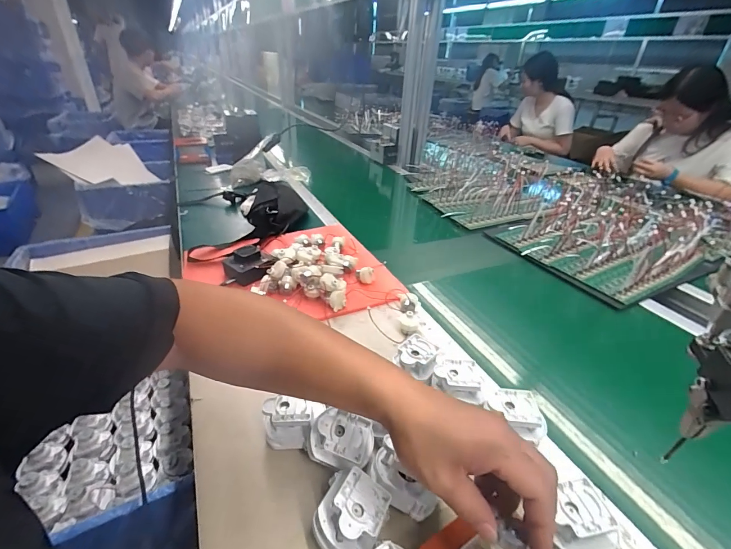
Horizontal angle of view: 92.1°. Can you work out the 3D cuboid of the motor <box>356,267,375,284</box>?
[{"bbox_3d":[0.000,0.000,0.674,0.035,0.028,0.018,12,32,15],"label":"motor"}]

